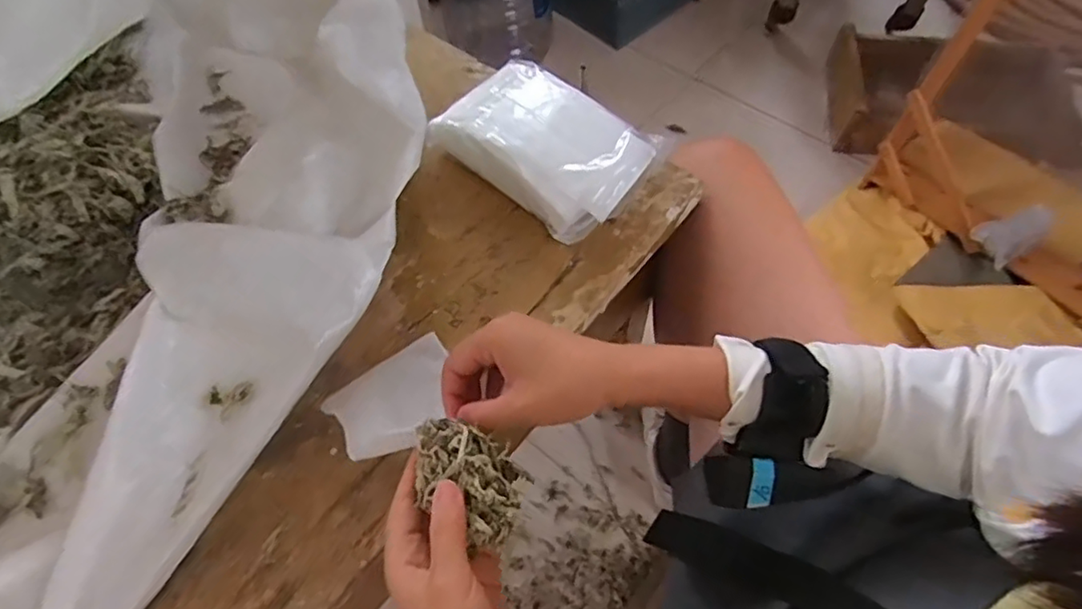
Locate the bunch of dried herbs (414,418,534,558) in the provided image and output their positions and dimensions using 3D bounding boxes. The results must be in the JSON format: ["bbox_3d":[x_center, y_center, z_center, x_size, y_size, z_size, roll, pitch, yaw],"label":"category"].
[{"bbox_3d":[-0.042,0.096,0.335,0.065,0.030,0.056,16,62,12],"label":"bunch of dried herbs"}]

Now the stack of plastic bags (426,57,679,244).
[{"bbox_3d":[0.009,-0.136,0.527,0.124,0.051,0.176,-40,66,-18],"label":"stack of plastic bags"}]

